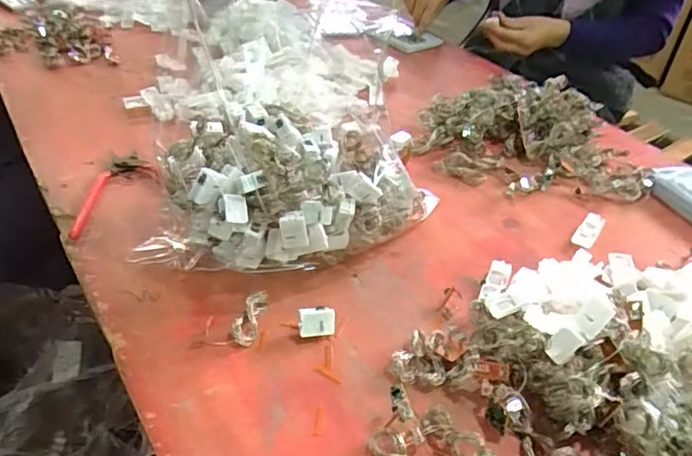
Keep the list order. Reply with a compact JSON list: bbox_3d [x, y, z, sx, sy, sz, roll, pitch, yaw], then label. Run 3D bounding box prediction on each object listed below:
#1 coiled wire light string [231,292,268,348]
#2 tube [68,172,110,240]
[{"bbox_3d":[-0.074,0.067,0.414,0.019,0.015,0.050,10,40,5],"label":"coiled wire light string"},{"bbox_3d":[-0.243,-0.025,0.504,0.014,0.008,0.105,0,40,-7],"label":"tube"}]

